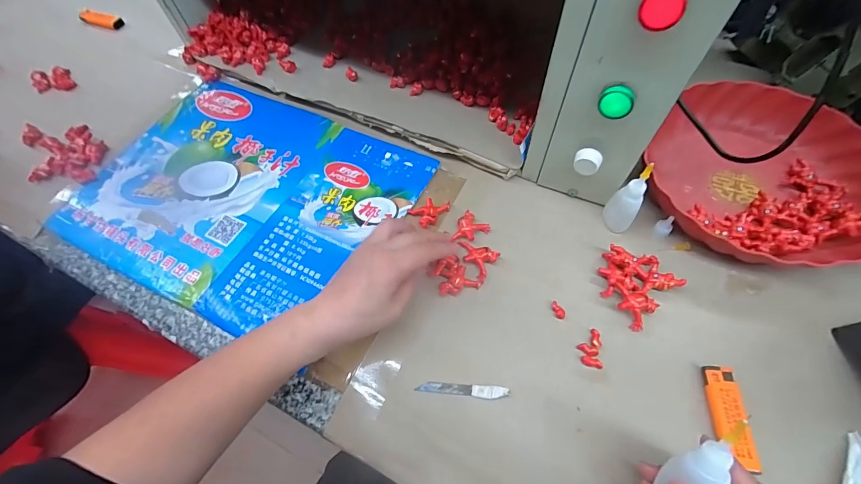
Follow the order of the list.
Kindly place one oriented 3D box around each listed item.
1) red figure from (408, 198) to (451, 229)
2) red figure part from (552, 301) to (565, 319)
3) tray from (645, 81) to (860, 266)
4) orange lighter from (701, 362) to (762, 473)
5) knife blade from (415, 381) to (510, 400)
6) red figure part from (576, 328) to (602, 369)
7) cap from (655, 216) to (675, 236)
[{"bbox_3d":[0.002,-0.035,0.431,0.048,0.013,0.031,-23,61,-12],"label":"red figure"},{"bbox_3d":[0.127,0.068,0.370,0.009,0.006,0.019,-17,60,-8],"label":"red figure part"},{"bbox_3d":[0.367,-0.079,0.419,0.232,0.054,0.237,8,60,6],"label":"tray"},{"bbox_3d":[0.251,0.145,0.311,0.022,0.012,0.079,6,60,5],"label":"orange lighter"},{"bbox_3d":[0.029,0.134,0.335,0.081,0.004,0.011,2,67,9],"label":"knife blade"},{"bbox_3d":[0.150,0.100,0.350,0.021,0.007,0.036,6,60,6],"label":"red figure part"},{"bbox_3d":[0.258,-0.018,0.407,0.017,0.017,0.017,-1,59,1],"label":"cap"}]

